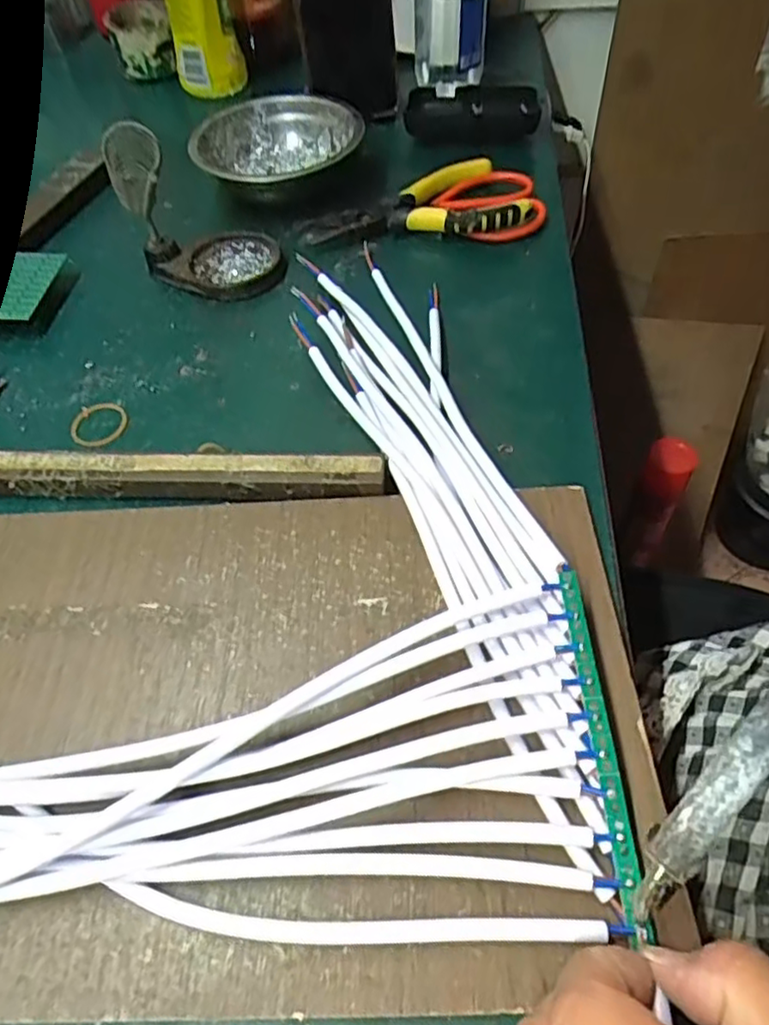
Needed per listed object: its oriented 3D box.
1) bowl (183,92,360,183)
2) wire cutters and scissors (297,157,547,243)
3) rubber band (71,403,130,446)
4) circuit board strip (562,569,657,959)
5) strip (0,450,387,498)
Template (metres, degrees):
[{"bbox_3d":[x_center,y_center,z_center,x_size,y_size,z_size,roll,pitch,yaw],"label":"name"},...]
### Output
[{"bbox_3d":[-0.081,-0.272,0.496,0.124,0.042,0.124,4,55,6],"label":"bowl"},{"bbox_3d":[0.025,-0.223,0.466,0.168,0.023,0.069,-1,54,3],"label":"wire cutters and scissors"},{"bbox_3d":[-0.160,-0.050,0.362,0.031,0.004,0.034,-2,54,2],"label":"rubber band"},{"bbox_3d":[0.077,0.078,0.231,0.007,0.004,0.125,-3,59,1],"label":"circuit board strip"},{"bbox_3d":[-0.104,-0.021,0.324,0.206,0.014,0.022,0,54,3],"label":"strip"}]

